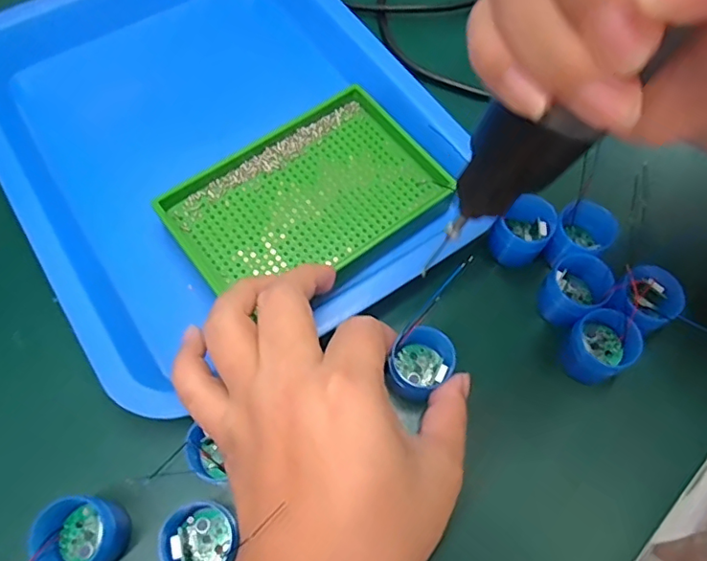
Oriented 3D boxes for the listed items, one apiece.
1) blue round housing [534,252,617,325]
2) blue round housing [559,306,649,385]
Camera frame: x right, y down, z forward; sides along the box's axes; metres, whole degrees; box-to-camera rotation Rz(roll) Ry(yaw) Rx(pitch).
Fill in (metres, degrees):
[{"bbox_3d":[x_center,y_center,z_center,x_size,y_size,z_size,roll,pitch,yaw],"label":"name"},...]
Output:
[{"bbox_3d":[0.111,0.006,0.278,0.029,0.032,0.028,1,66,-2],"label":"blue round housing"},{"bbox_3d":[0.119,0.033,0.268,0.030,0.033,0.029,1,66,-2],"label":"blue round housing"}]

